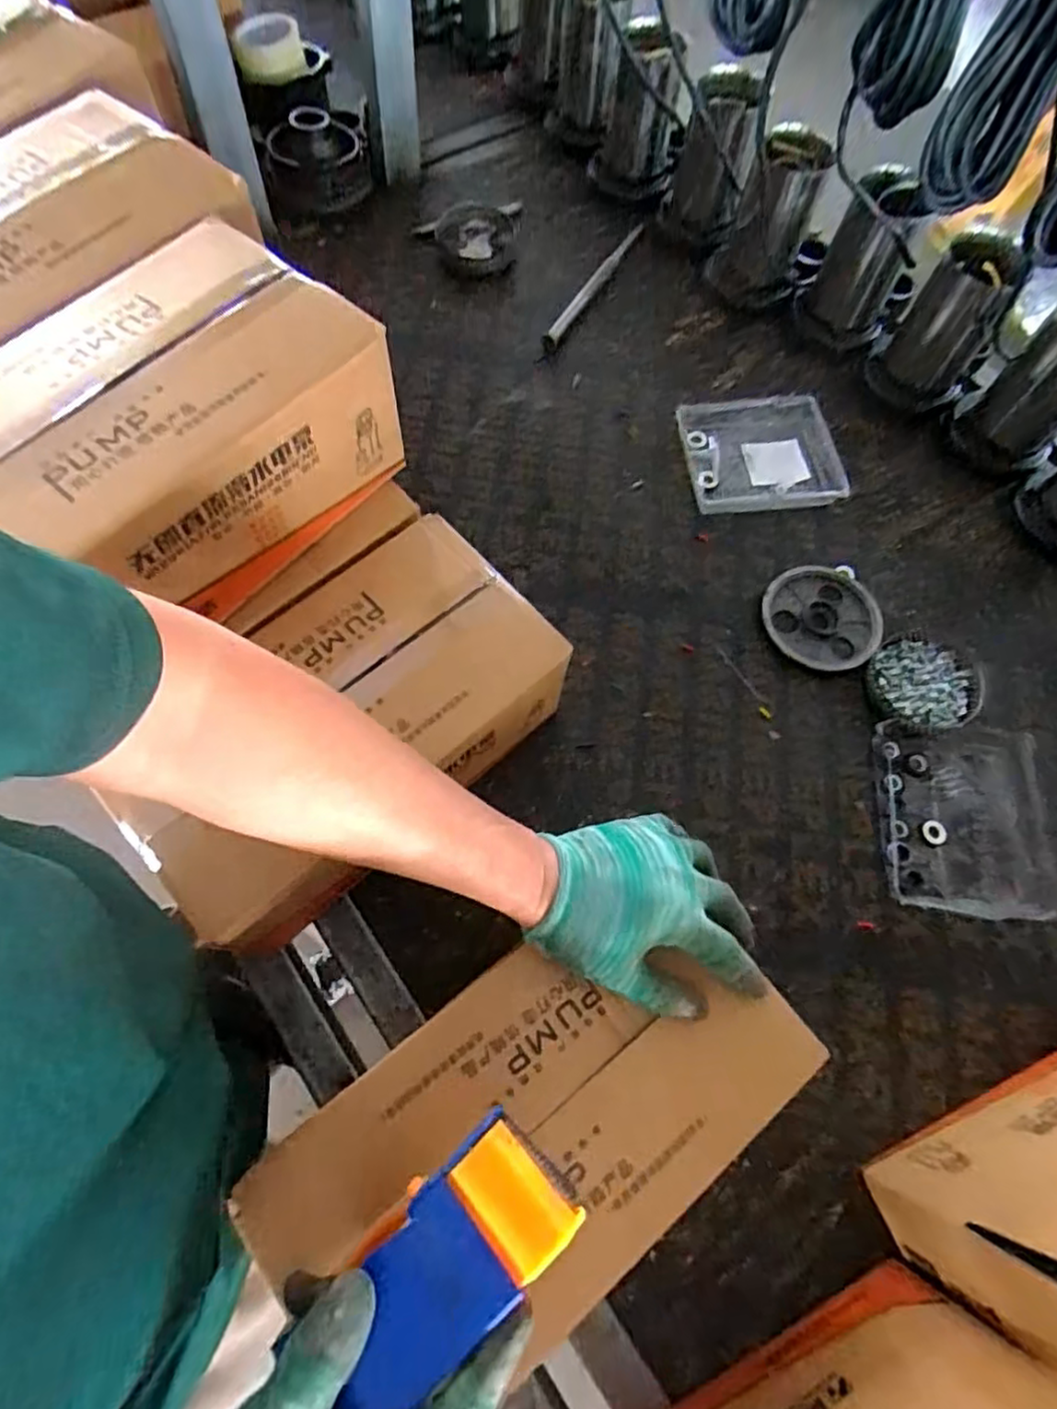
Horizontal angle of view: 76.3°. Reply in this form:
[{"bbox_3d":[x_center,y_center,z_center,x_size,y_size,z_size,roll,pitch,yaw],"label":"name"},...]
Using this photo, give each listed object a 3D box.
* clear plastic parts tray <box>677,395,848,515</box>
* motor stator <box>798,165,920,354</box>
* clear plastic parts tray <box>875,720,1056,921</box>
[{"bbox_3d":[0.274,-0.294,0.783,0.180,0.020,0.150,-4,68,-2],"label":"clear plastic parts tray"},{"bbox_3d":[0.397,-0.524,0.809,0.105,0.160,0.084,24,69,9],"label":"motor stator"},{"bbox_3d":[0.403,0.101,0.612,0.145,0.031,0.177,5,68,1],"label":"clear plastic parts tray"}]

